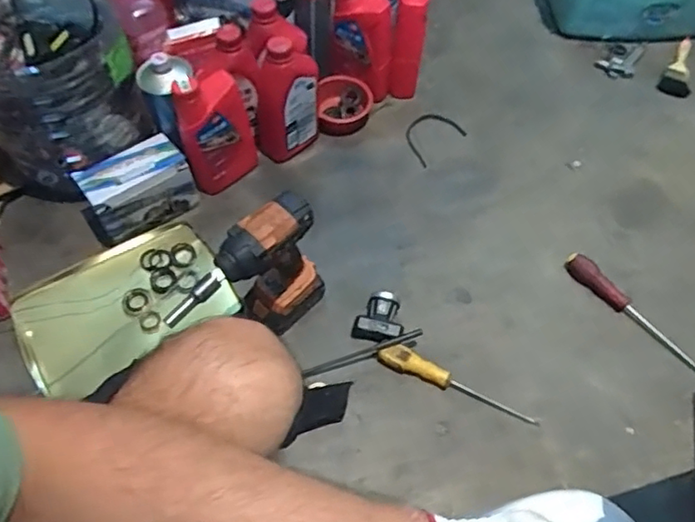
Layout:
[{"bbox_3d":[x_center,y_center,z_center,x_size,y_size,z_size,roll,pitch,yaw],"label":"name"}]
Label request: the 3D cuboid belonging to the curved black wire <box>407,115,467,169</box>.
[{"bbox_3d":[0.161,-0.244,1.108,0.125,0.010,0.092,-37,68,-21],"label":"curved black wire"}]

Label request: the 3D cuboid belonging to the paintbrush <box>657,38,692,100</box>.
[{"bbox_3d":[0.698,-0.408,1.208,0.060,0.013,0.174,23,61,13],"label":"paintbrush"}]

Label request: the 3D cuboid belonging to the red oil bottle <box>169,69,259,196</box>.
[{"bbox_3d":[-0.217,-0.212,0.956,0.122,0.210,0.065,-24,62,-15],"label":"red oil bottle"}]

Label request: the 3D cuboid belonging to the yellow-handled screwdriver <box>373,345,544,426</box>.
[{"bbox_3d":[0.161,0.179,0.848,0.240,0.034,0.032,19,61,10],"label":"yellow-handled screwdriver"}]

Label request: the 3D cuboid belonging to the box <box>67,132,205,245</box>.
[{"bbox_3d":[-0.346,-0.116,0.943,0.175,0.104,0.098,-28,63,-16],"label":"box"}]

